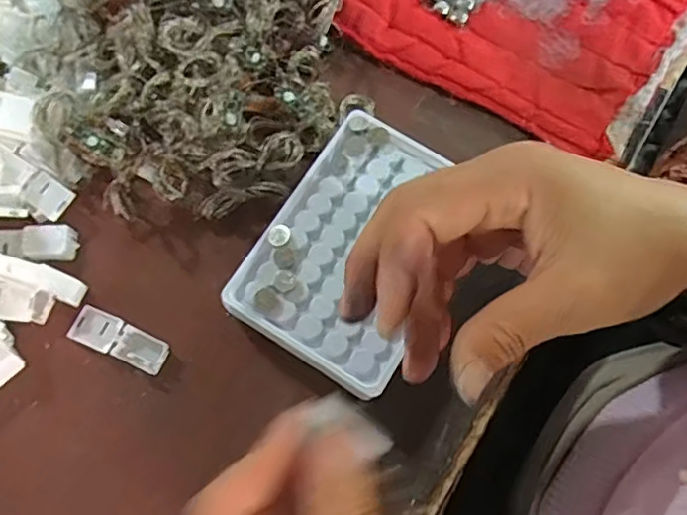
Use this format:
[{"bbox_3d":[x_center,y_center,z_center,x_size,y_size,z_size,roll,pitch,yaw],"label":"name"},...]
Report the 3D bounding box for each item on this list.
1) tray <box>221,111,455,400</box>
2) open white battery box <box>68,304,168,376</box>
[{"bbox_3d":[0.008,-0.007,0.314,0.091,0.015,0.130,32,74,3],"label":"tray"},{"bbox_3d":[-0.122,0.044,0.323,0.055,0.009,0.019,24,75,6],"label":"open white battery box"}]

